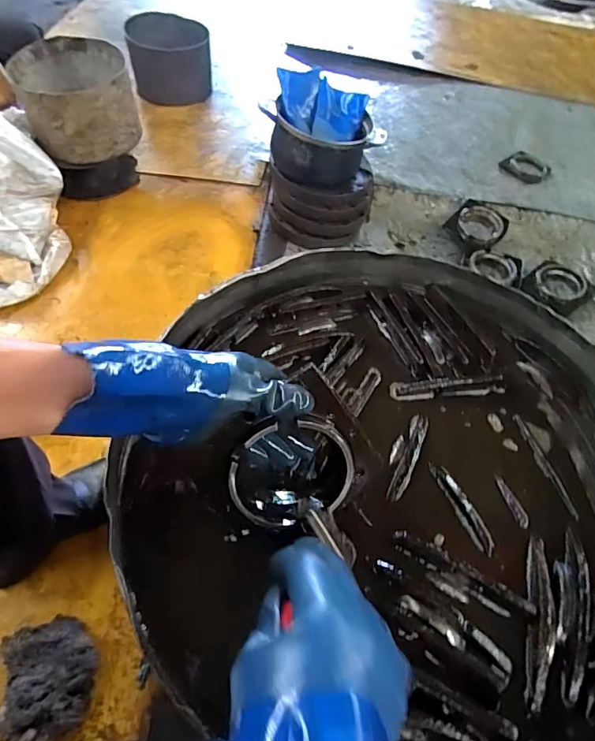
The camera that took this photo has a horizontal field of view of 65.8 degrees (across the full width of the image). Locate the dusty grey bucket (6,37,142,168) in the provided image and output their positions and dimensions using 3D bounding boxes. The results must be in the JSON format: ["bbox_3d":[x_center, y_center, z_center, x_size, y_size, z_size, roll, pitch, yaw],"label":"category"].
[{"bbox_3d":[-0.589,-0.725,1.249,0.268,0.190,0.303,-18,58,-18],"label":"dusty grey bucket"}]

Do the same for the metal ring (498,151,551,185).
[{"bbox_3d":[0.782,-0.694,1.578,0.129,0.025,0.148,-36,64,-23],"label":"metal ring"}]

